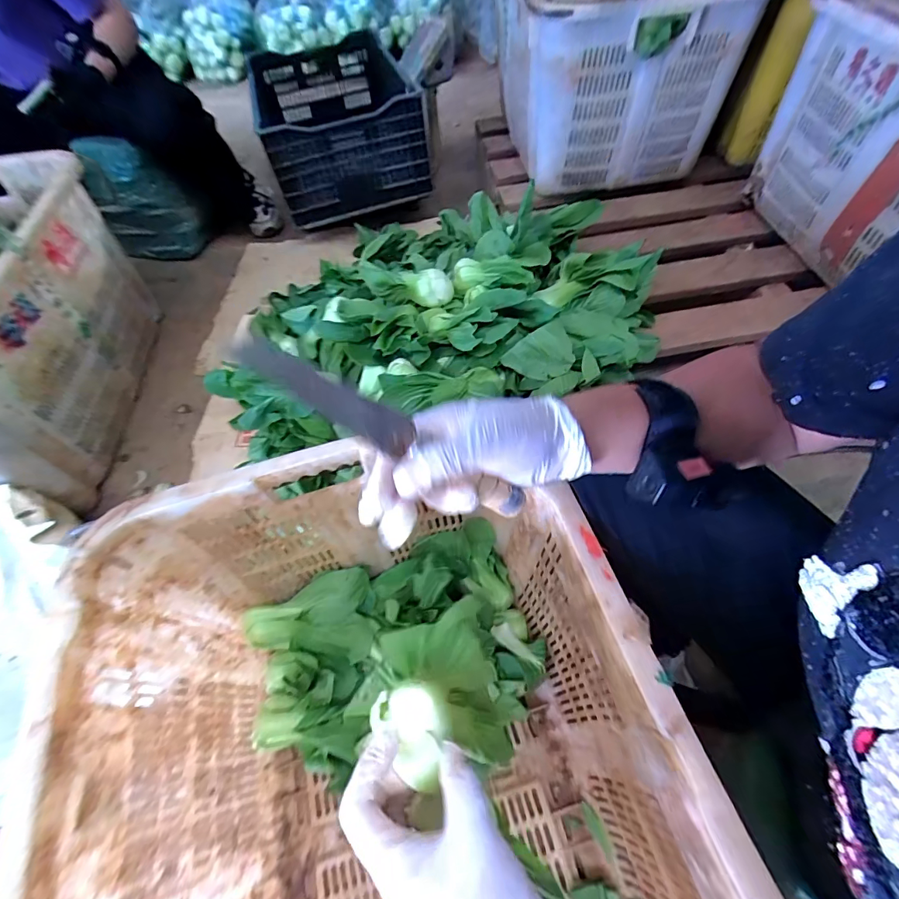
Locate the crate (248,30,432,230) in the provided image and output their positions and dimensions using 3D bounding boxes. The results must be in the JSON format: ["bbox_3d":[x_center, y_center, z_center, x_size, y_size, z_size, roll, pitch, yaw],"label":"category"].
[{"bbox_3d":[-0.302,-0.910,1.206,0.401,0.240,0.627,-15,58,-6],"label":"crate"}]

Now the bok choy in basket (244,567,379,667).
[{"bbox_3d":[-0.196,0.243,0.614,0.171,0.053,0.115,-12,58,-4],"label":"bok choy in basket"}]

